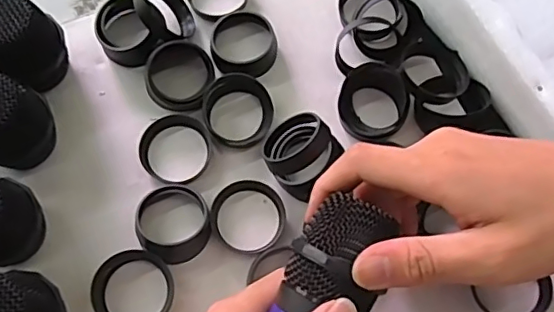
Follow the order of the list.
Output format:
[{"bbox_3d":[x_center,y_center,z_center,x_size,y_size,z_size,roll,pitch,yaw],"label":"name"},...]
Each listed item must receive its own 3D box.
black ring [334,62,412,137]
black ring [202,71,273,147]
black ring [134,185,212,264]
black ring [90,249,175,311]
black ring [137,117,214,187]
[{"bbox_3d":[0.059,-0.034,0.354,0.042,0.021,0.047,-2,70,-2],"label":"black ring"},{"bbox_3d":[-0.025,-0.029,0.354,0.042,0.017,0.041,0,70,-1],"label":"black ring"},{"bbox_3d":[-0.060,0.039,0.329,0.042,0.014,0.044,0,70,-1],"label":"black ring"},{"bbox_3d":[-0.081,0.076,0.316,0.045,0.009,0.043,-27,73,-11],"label":"black ring"},{"bbox_3d":[-0.063,-0.005,0.347,0.043,0.011,0.042,0,70,-1],"label":"black ring"}]

